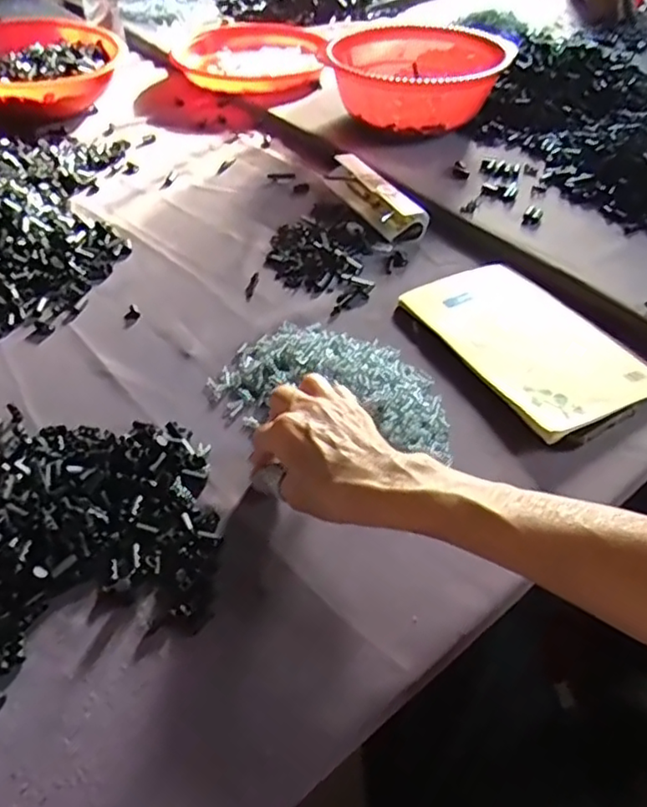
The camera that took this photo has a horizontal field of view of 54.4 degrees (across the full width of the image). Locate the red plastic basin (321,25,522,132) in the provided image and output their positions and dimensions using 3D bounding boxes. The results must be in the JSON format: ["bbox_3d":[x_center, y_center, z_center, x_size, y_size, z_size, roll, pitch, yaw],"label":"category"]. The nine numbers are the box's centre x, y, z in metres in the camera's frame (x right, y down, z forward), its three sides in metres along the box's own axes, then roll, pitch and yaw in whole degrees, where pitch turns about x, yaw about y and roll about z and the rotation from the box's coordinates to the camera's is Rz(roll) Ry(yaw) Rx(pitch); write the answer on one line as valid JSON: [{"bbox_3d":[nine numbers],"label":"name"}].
[{"bbox_3d":[0.115,-0.419,0.825,0.218,0.089,0.216,0,47,0],"label":"red plastic basin"}]

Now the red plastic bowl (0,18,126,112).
[{"bbox_3d":[-0.411,-0.482,0.911,0.249,0.087,0.224,-27,52,-22],"label":"red plastic bowl"}]

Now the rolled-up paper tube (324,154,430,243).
[{"bbox_3d":[0.057,-0.231,0.700,0.046,0.034,0.154,-23,50,-20],"label":"rolled-up paper tube"}]

